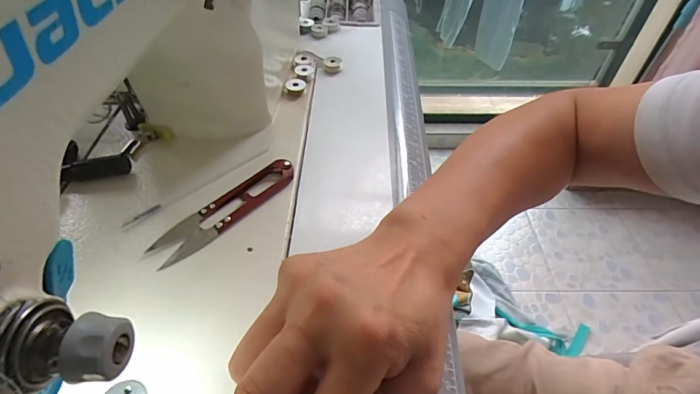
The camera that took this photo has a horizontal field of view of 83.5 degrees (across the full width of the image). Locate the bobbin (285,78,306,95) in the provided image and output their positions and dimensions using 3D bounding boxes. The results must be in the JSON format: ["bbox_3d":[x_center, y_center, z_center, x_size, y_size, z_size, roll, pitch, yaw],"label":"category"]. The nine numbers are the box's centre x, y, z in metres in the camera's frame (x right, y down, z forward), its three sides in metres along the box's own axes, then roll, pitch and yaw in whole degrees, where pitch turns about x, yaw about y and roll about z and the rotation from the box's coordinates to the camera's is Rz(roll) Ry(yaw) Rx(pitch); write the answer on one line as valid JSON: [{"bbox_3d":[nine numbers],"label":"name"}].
[{"bbox_3d":[-0.055,-0.111,0.399,0.019,0.011,0.022,-8,48,-8],"label":"bobbin"}]

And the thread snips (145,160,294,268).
[{"bbox_3d":[-0.089,0.006,0.287,0.027,0.010,0.116,33,55,26],"label":"thread snips"}]

